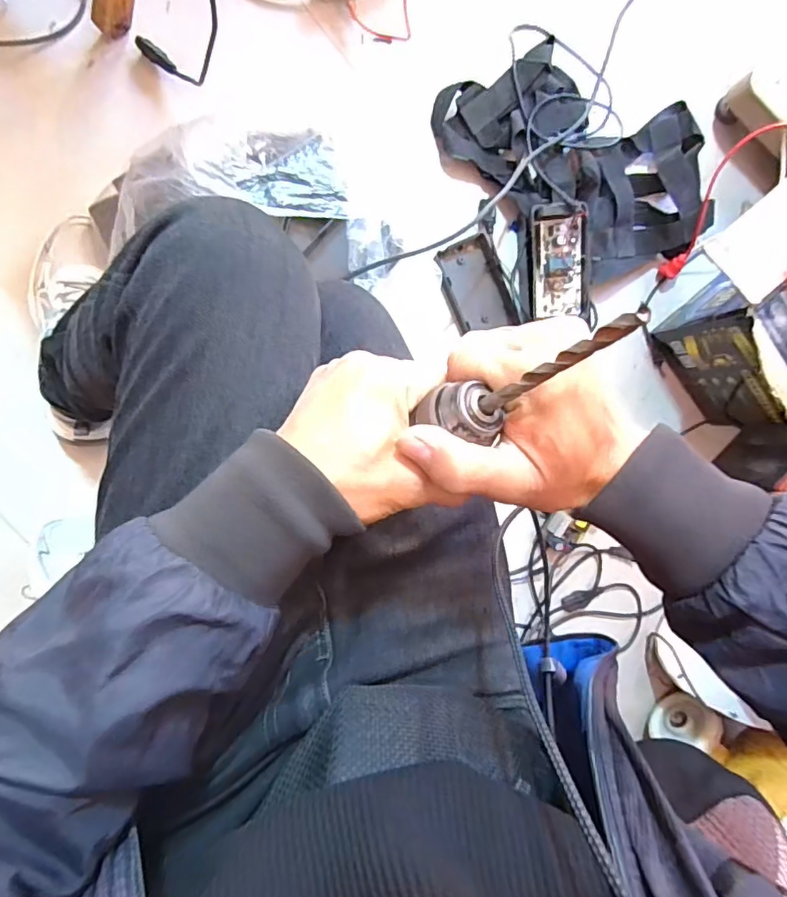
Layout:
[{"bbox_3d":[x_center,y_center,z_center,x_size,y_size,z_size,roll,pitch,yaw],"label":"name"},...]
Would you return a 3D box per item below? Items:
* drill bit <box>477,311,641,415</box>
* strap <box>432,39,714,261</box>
[{"bbox_3d":[0.066,-0.034,0.225,0.007,0.086,0.006,46,54,-9],"label":"drill bit"},{"bbox_3d":[0.267,-0.420,0.778,0.425,0.074,0.262,13,93,-9],"label":"strap"}]

